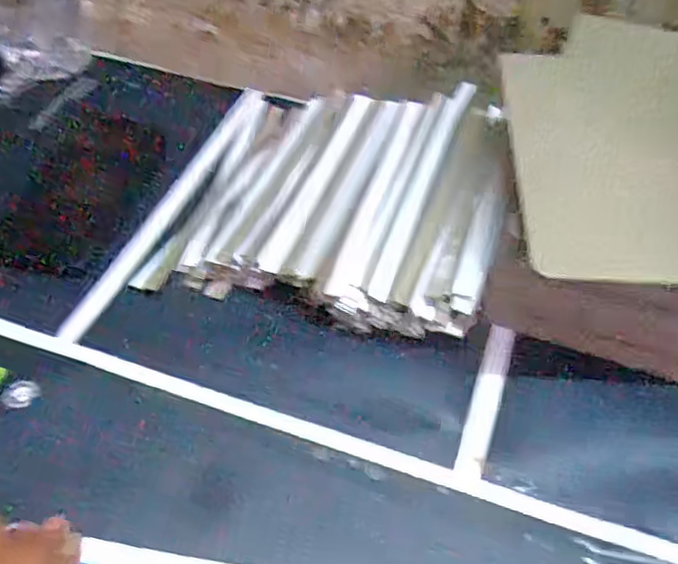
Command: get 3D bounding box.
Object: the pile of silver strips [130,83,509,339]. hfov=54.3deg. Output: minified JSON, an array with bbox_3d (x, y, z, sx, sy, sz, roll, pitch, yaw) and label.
[{"bbox_3d":[0.005,-0.072,0.519,0.235,0.047,0.232,13,50,9],"label":"pile of silver strips"}]

